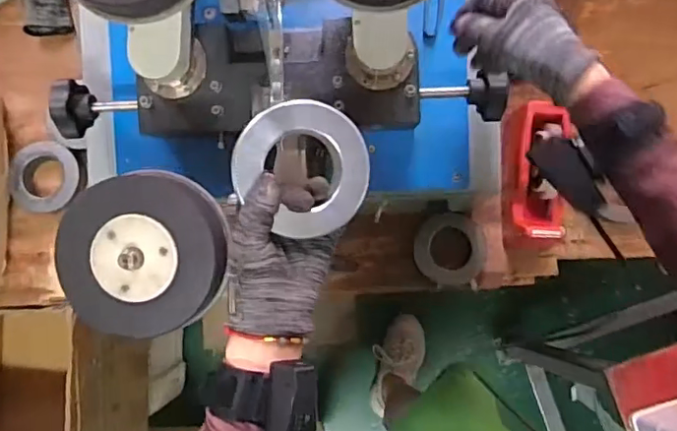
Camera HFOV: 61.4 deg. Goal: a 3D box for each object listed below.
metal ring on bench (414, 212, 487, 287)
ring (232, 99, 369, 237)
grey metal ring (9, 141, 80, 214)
[{"bbox_3d":[0.166,0.052,0.842,0.108,0.014,0.107,-1,102,-4],"label":"metal ring on bench"},{"bbox_3d":[-0.023,-0.036,0.441,0.108,0.018,0.095,40,94,-23],"label":"ring"},{"bbox_3d":[-0.444,-0.057,0.858,0.089,0.033,0.105,11,86,3],"label":"grey metal ring"}]

